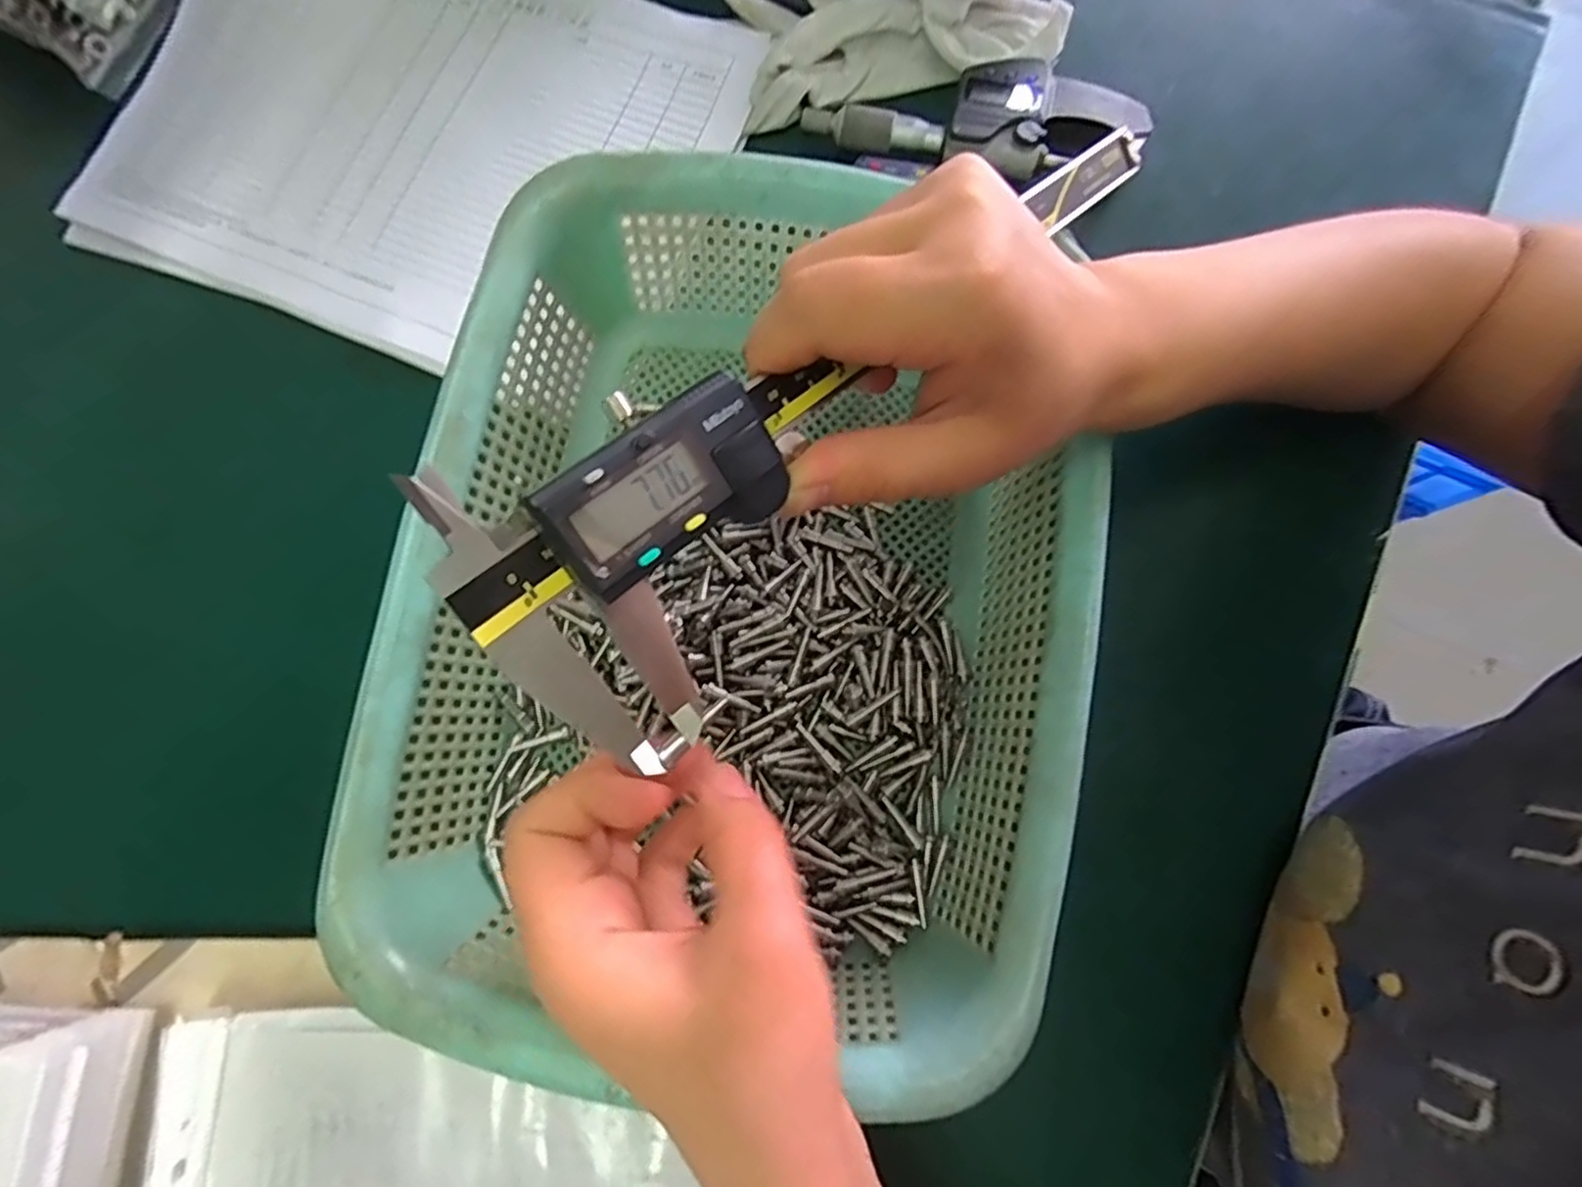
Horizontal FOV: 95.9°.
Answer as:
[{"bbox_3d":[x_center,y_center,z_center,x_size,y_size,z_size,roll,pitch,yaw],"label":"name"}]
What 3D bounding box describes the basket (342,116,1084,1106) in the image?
[{"bbox_3d":[-0.013,0.001,0.255,0.221,0.075,0.287,11,78,3],"label":"basket"}]

